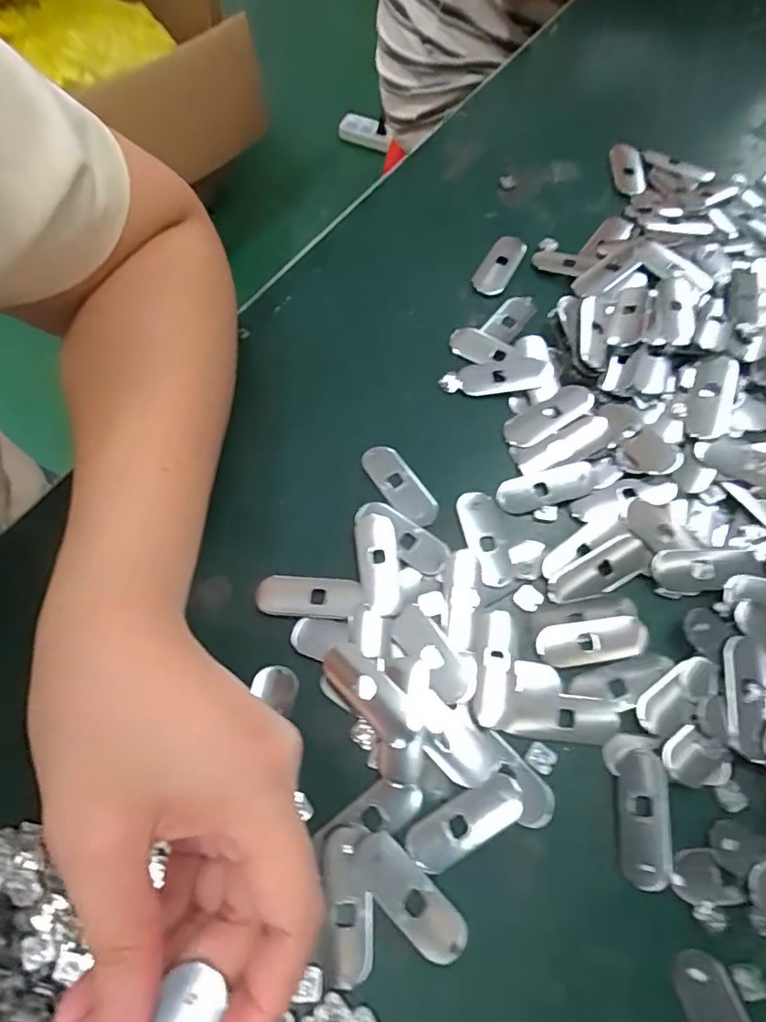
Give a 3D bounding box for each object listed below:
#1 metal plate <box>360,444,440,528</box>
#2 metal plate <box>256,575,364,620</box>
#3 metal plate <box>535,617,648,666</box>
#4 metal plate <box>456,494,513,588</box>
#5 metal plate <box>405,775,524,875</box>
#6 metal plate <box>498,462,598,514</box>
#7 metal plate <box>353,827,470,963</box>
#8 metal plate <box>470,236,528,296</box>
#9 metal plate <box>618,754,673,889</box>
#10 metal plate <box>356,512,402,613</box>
[{"bbox_3d":[0.009,-0.014,0.285,0.019,0.004,0.051,-32,70,-14],"label":"metal plate"},{"bbox_3d":[-0.034,0.040,0.259,0.049,0.004,0.018,4,66,1],"label":"metal plate"},{"bbox_3d":[0.097,0.060,0.256,0.051,0.004,0.018,-6,66,-4],"label":"metal plate"},{"bbox_3d":[0.051,0.013,0.274,0.020,0.004,0.048,-11,66,-6],"label":"metal plate"},{"bbox_3d":[0.033,0.124,0.222,0.050,0.005,0.019,-29,70,-13],"label":"metal plate"},{"bbox_3d":[0.084,-0.011,0.283,0.050,0.004,0.018,-14,81,0],"label":"metal plate"},{"bbox_3d":[0.010,0.147,0.211,0.051,0.004,0.018,40,71,15],"label":"metal plate"},{"bbox_3d":[0.072,-0.155,0.346,0.022,0.004,0.049,26,68,10],"label":"metal plate"},{"bbox_3d":[0.106,0.124,0.224,0.020,0.004,0.049,7,66,2],"label":"metal plate"},{"bbox_3d":[-0.001,0.025,0.264,0.018,0.005,0.049,-7,66,-4],"label":"metal plate"}]

